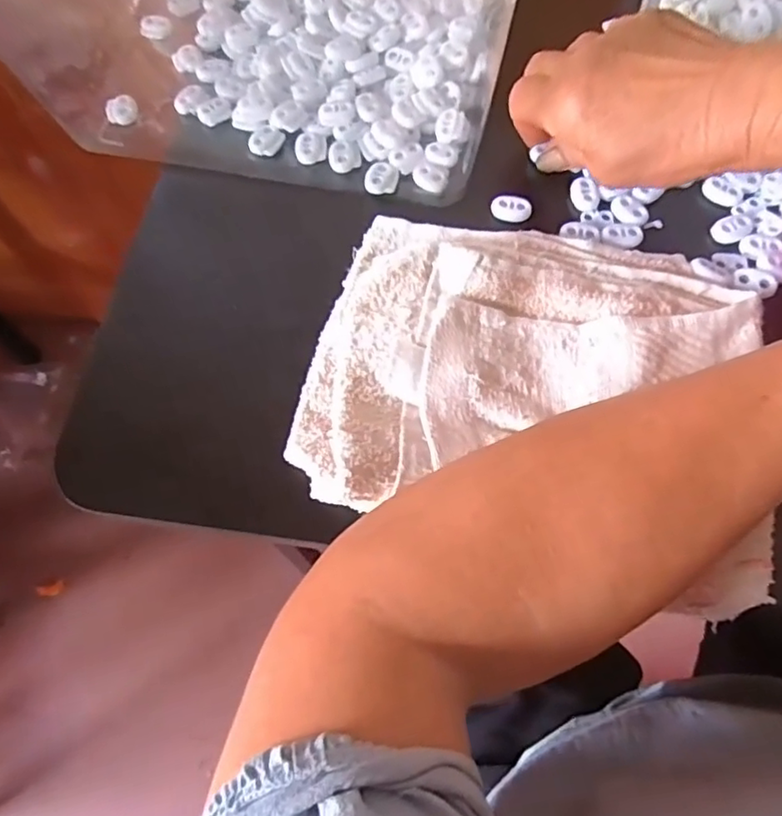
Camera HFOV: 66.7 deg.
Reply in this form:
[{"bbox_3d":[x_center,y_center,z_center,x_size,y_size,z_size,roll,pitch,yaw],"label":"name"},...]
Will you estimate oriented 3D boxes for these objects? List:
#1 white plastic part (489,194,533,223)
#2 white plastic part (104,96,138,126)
[{"bbox_3d":[0.070,-0.115,0.344,0.023,0.005,0.014,12,69,7],"label":"white plastic part"},{"bbox_3d":[-0.174,-0.192,0.385,0.020,0.010,0.015,-33,70,-11],"label":"white plastic part"}]

